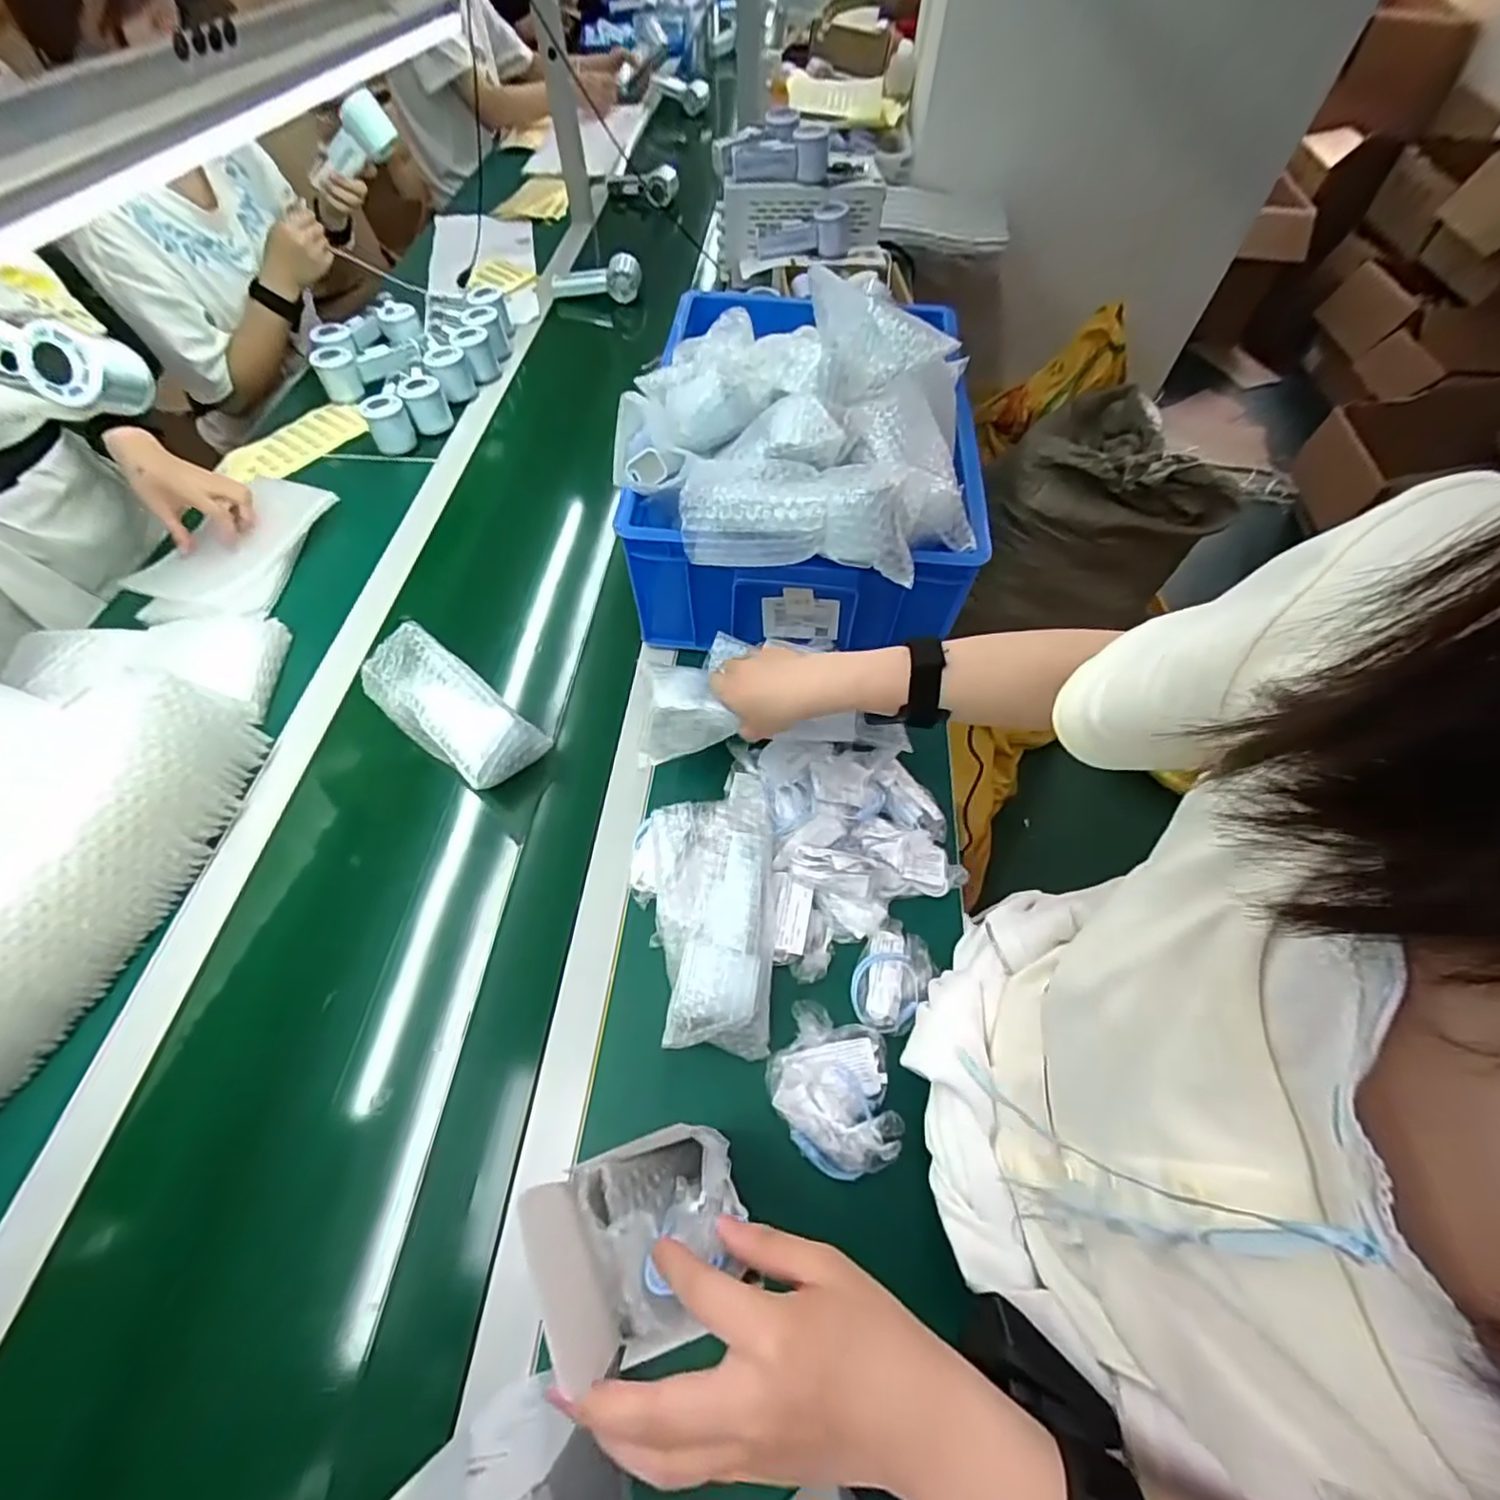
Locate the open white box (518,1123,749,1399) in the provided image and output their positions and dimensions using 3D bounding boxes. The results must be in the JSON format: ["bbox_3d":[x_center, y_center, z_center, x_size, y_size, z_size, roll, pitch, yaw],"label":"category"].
[{"bbox_3d":[-0.046,0.229,0.301,0.090,0.099,0.077,-20,61,-13],"label":"open white box"}]

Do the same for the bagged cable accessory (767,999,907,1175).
[{"bbox_3d":[0.064,0.252,0.471,0.099,0.036,0.098,1,58,-1],"label":"bagged cable accessory"}]

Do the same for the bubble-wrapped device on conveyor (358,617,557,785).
[{"bbox_3d":[-0.301,-0.044,0.624,0.199,0.045,0.083,33,63,17],"label":"bubble-wrapped device on conveyor"}]

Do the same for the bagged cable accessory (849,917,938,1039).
[{"bbox_3d":[0.120,0.188,0.523,0.058,0.015,0.084,26,61,13],"label":"bagged cable accessory"}]

